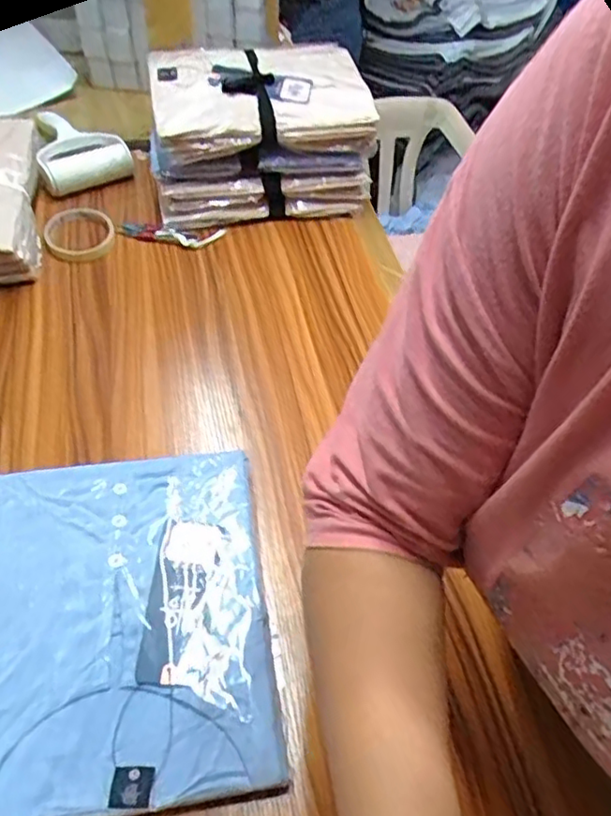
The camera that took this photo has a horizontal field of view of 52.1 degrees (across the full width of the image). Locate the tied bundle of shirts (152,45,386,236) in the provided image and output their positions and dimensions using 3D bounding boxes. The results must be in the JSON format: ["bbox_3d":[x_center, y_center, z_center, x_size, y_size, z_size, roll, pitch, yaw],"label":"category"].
[{"bbox_3d":[-0.062,-0.348,0.806,0.263,0.155,0.191,-11,52,-12],"label":"tied bundle of shirts"}]

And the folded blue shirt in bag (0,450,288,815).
[{"bbox_3d":[-0.136,0.151,0.462,0.207,0.040,0.256,-5,51,-8],"label":"folded blue shirt in bag"}]

